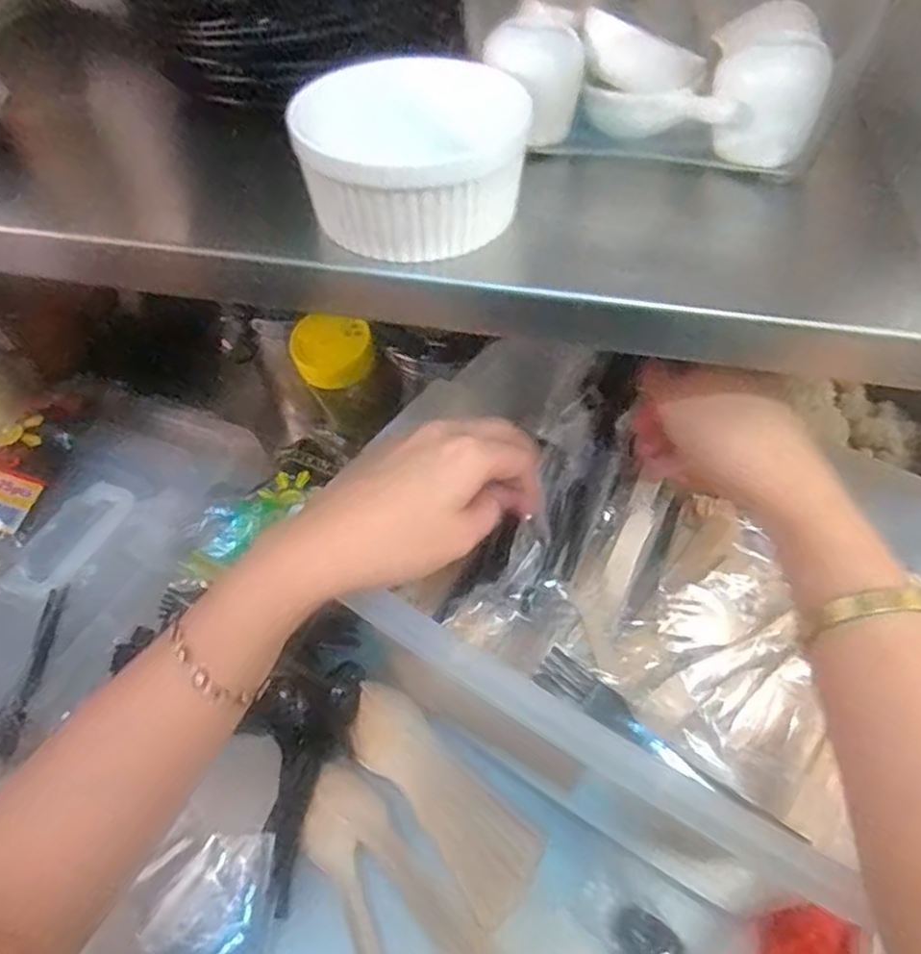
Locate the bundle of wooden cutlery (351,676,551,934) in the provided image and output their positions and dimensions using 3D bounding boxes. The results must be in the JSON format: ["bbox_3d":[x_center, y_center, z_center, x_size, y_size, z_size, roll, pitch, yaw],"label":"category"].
[{"bbox_3d":[-0.015,0.206,0.468,0.058,0.022,0.159,-36,57,-26],"label":"bundle of wooden cutlery"}]

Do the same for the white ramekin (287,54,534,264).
[{"bbox_3d":[-0.023,-0.134,0.297,0.083,0.049,0.086,-1,49,1],"label":"white ramekin"}]

